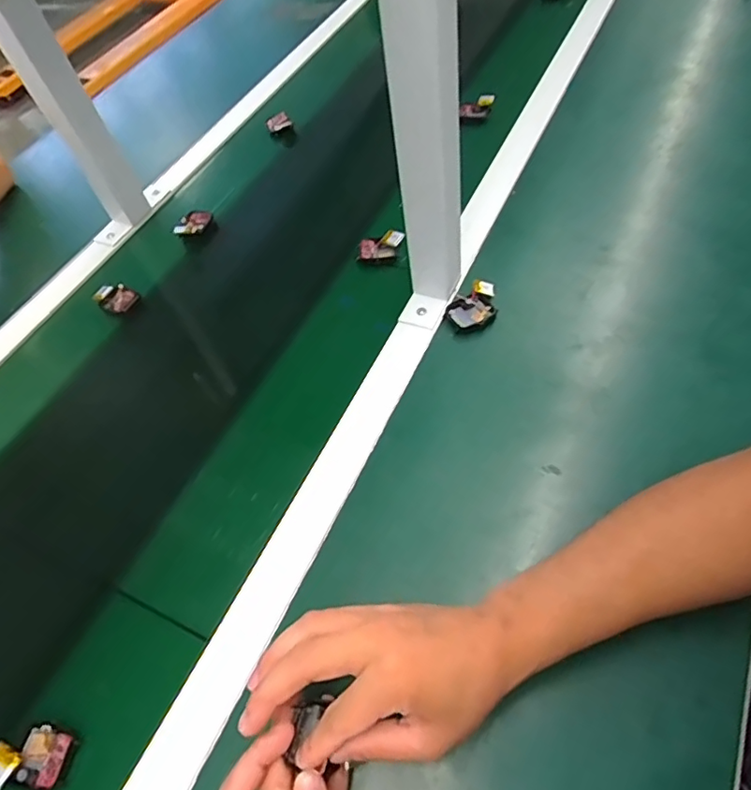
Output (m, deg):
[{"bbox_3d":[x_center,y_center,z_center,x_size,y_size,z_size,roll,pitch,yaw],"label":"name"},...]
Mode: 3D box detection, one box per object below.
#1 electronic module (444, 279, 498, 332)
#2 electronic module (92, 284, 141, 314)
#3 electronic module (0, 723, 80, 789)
[{"bbox_3d":[0.103,-0.091,0.547,0.042,0.011,0.064,36,68,29],"label":"electronic module"},{"bbox_3d":[-0.302,-0.114,0.632,0.048,0.009,0.035,18,60,20],"label":"electronic module"},{"bbox_3d":[-0.237,0.247,0.372,0.057,0.011,0.035,-6,55,6],"label":"electronic module"}]

